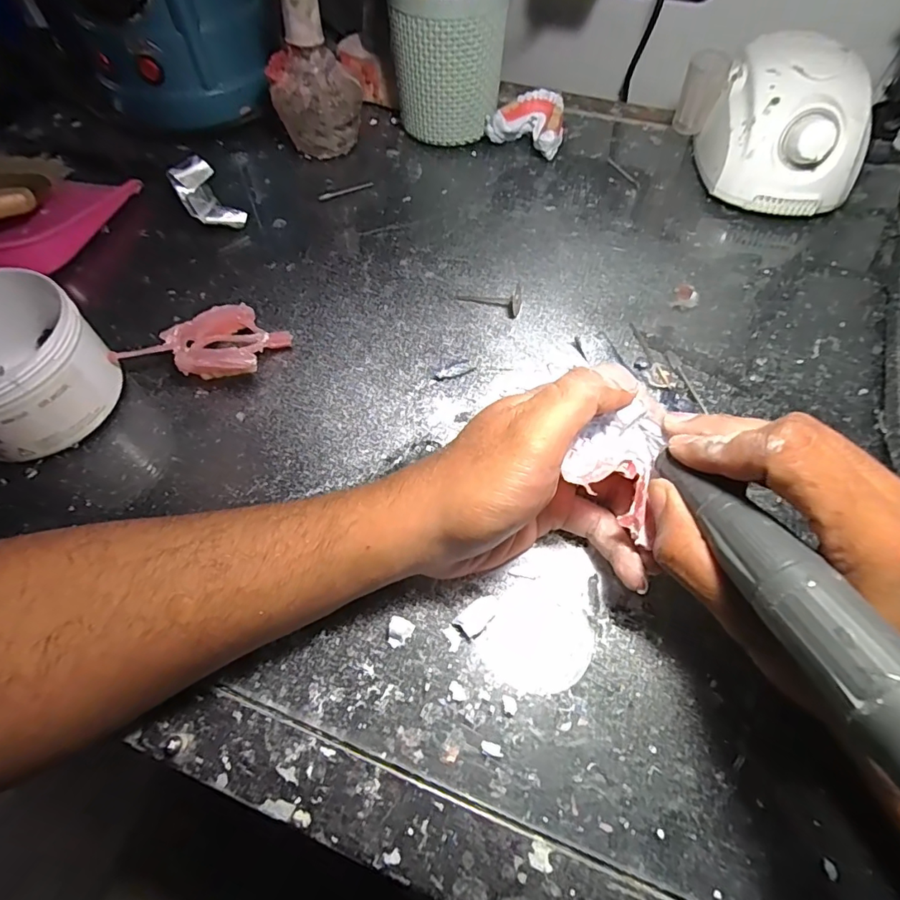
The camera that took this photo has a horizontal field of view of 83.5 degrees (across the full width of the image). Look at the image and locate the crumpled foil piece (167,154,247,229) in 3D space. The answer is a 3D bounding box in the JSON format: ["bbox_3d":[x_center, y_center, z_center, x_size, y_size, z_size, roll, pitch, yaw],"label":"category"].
[{"bbox_3d":[-0.188,-0.195,0.391,0.033,0.027,0.063,-32,64,-18],"label":"crumpled foil piece"}]

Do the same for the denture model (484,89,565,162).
[{"bbox_3d":[0.073,-0.290,0.450,0.065,0.034,0.054,25,62,14],"label":"denture model"}]

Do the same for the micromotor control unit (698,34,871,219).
[{"bbox_3d":[0.261,-0.255,0.400,0.095,0.082,0.128,2,59,2],"label":"micromotor control unit"}]

